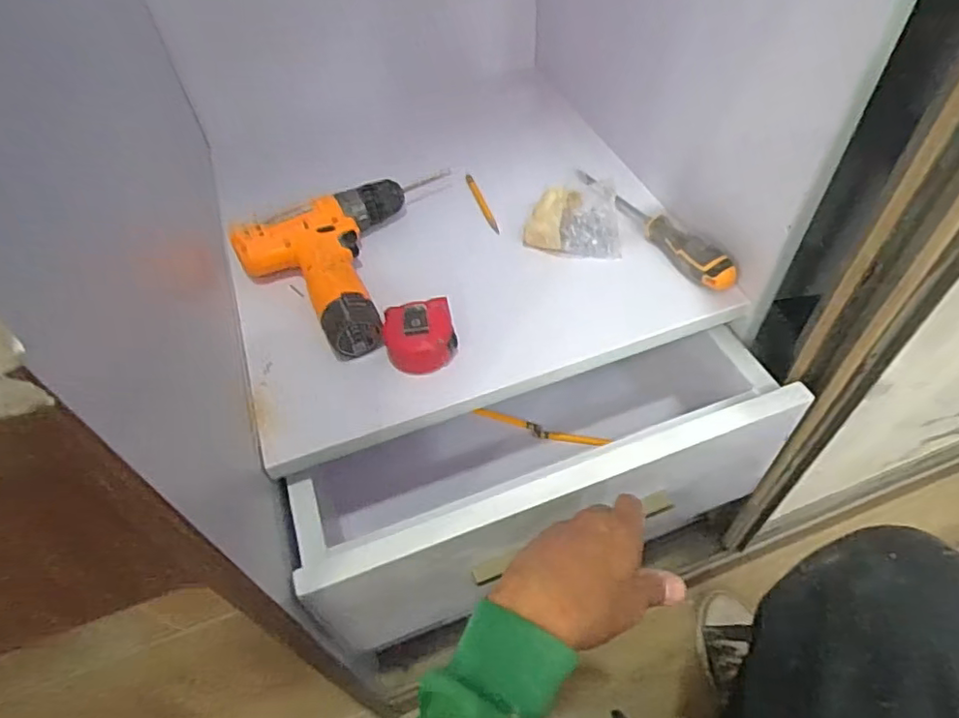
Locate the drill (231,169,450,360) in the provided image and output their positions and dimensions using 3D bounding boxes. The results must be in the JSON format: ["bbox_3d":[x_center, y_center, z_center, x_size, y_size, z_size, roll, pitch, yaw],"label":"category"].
[{"bbox_3d":[-0.102,-0.114,0.622,0.242,0.049,0.182,-33,57,-20],"label":"drill"}]

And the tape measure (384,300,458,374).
[{"bbox_3d":[-0.053,-0.020,0.541,0.063,0.033,0.067,-13,52,-7],"label":"tape measure"}]

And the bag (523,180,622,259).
[{"bbox_3d":[0.098,-0.151,0.632,0.098,0.045,0.068,-1,52,3],"label":"bag"}]

